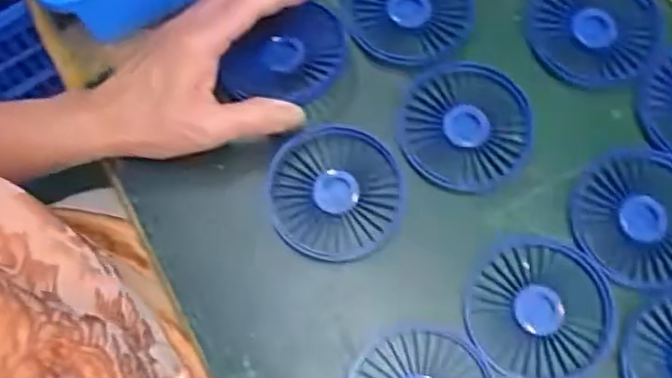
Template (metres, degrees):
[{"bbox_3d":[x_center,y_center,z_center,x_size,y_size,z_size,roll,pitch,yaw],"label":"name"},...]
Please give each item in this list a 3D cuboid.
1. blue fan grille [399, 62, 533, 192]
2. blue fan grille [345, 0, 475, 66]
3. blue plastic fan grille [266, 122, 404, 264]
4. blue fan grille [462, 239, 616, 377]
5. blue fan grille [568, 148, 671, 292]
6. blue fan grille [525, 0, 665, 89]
[{"bbox_3d":[0.085,-0.041,0.457,0.084,0.007,0.085,0,72,0],"label":"blue fan grille"},{"bbox_3d":[0.051,-0.127,0.489,0.086,0.009,0.085,0,72,0],"label":"blue fan grille"},{"bbox_3d":[0.000,0.003,0.453,0.086,0.012,0.087,0,72,0],"label":"blue plastic fan grille"},{"bbox_3d":[0.124,0.074,0.424,0.086,0.006,0.084,0,72,0],"label":"blue fan grille"},{"bbox_3d":[0.192,0.018,0.438,0.083,0.009,0.088,0,72,0],"label":"blue fan grille"},{"bbox_3d":[0.177,-0.111,0.474,0.088,0.007,0.084,0,72,0],"label":"blue fan grille"}]

